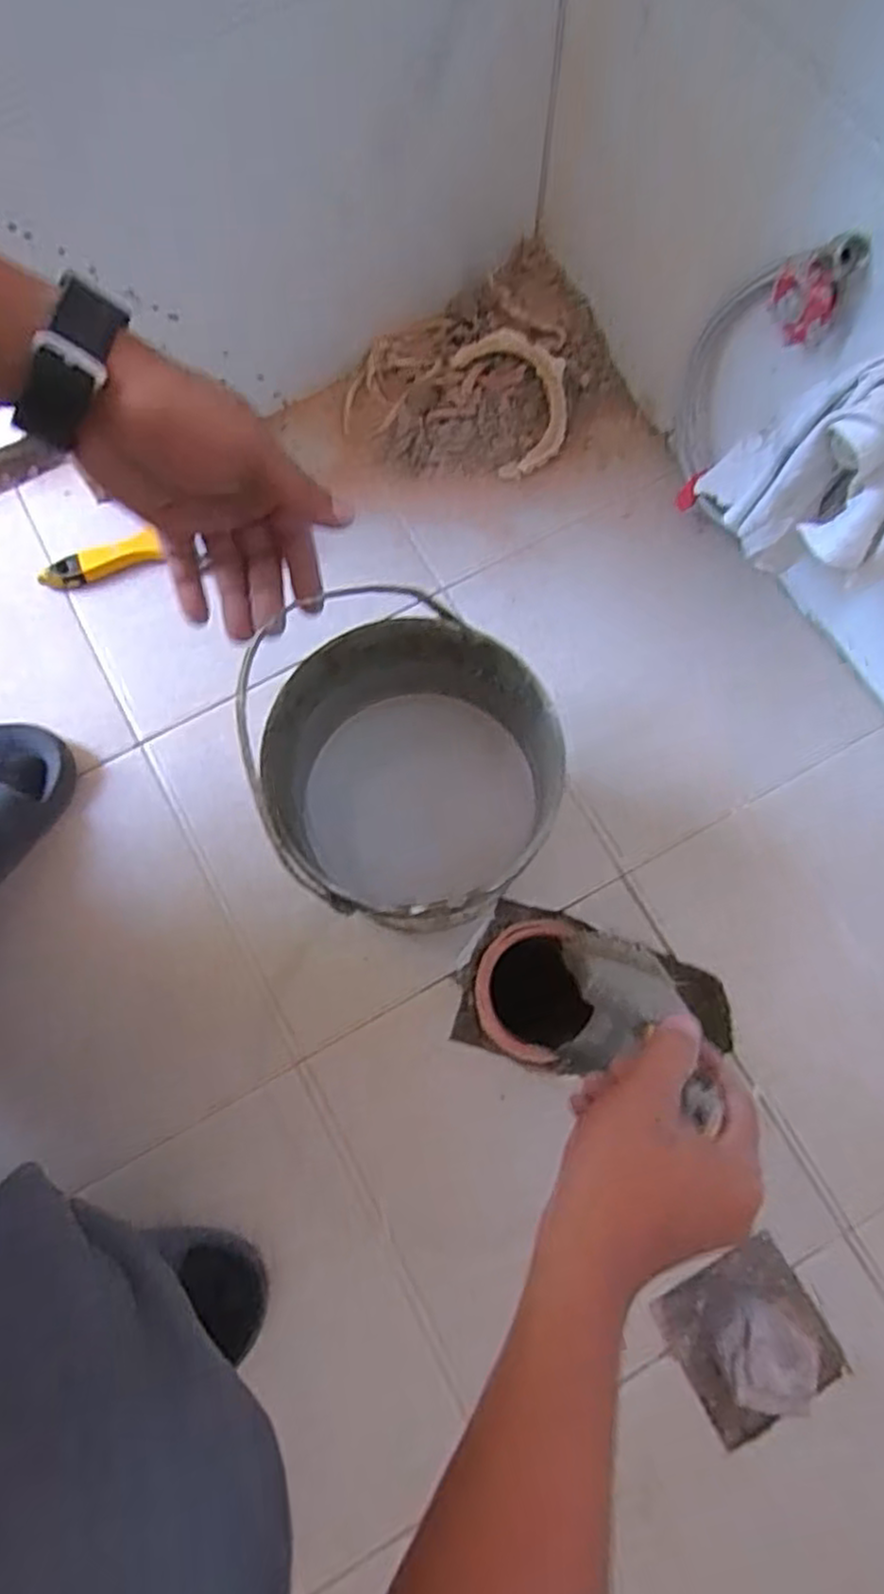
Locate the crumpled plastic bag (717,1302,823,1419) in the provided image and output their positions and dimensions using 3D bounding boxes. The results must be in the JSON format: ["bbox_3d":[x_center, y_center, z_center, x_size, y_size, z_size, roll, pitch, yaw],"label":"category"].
[{"bbox_3d":[0.219,0.378,0.497,0.057,0.050,0.052,4,76,1],"label":"crumpled plastic bag"}]

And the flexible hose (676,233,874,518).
[{"bbox_3d":[0.232,-0.324,0.561,0.048,0.251,0.096,-7,76,-2],"label":"flexible hose"}]

